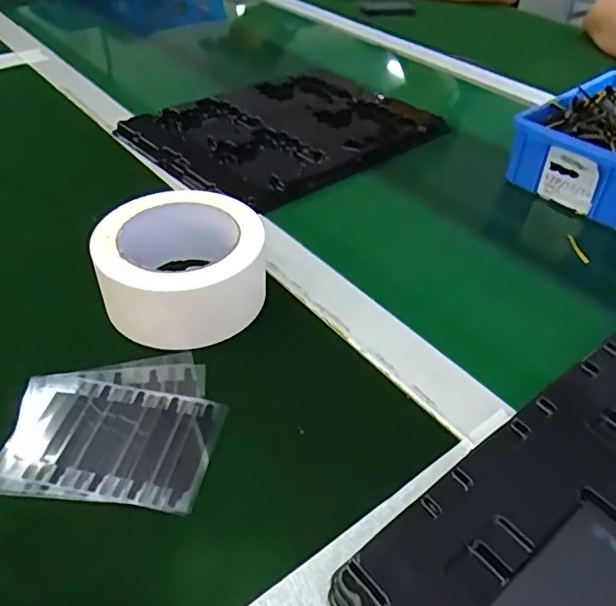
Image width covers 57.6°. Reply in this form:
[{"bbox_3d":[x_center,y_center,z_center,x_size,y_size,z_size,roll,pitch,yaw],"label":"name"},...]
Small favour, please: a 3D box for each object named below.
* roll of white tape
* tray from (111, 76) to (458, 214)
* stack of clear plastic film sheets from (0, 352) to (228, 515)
[{"bbox_3d":[-0.087,-0.021,0.389,0.110,0.056,0.121,1,42,-1],"label":"roll of white tape"},{"bbox_3d":[-0.020,-0.195,0.619,0.233,0.026,0.297,32,50,30],"label":"tray"},{"bbox_3d":[-0.111,0.067,0.327,0.116,0.004,0.103,4,42,3],"label":"stack of clear plastic film sheets"}]

